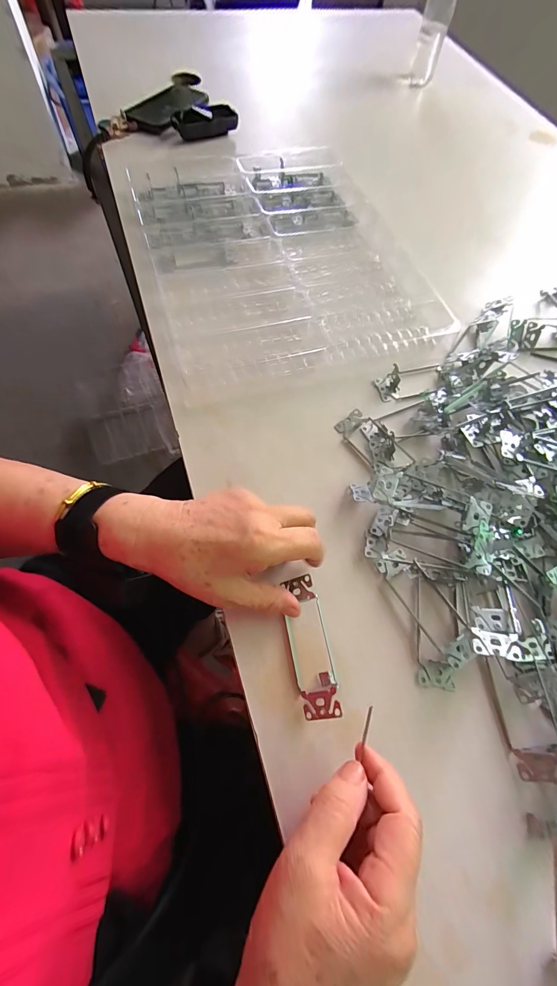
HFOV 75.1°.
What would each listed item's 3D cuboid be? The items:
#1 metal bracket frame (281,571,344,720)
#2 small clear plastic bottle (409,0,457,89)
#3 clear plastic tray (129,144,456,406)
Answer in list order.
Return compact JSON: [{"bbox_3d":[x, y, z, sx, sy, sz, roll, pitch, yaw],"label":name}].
[{"bbox_3d":[0.025,0.122,0.295,0.031,0.022,0.106,-9,69,-7],"label":"metal bracket frame"},{"bbox_3d":[0.308,-0.922,0.711,0.053,0.174,0.054,14,66,3],"label":"small clear plastic bottle"},{"bbox_3d":[-0.001,-0.335,0.502,0.341,0.036,0.417,-16,68,-10],"label":"clear plastic tray"}]

